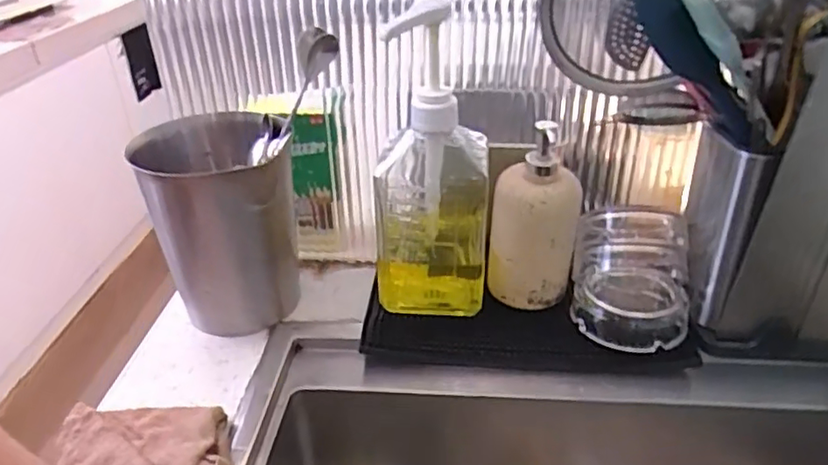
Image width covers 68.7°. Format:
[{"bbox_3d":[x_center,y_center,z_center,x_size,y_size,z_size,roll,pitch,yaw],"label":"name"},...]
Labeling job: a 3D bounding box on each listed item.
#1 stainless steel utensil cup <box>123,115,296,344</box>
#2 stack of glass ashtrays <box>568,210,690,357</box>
[{"bbox_3d":[-0.179,-0.005,0.591,0.128,0.181,0.127,-9,31,-11],"label":"stainless steel utensil cup"},{"bbox_3d":[0.202,0.046,0.564,0.103,0.100,0.101,6,32,13],"label":"stack of glass ashtrays"}]

